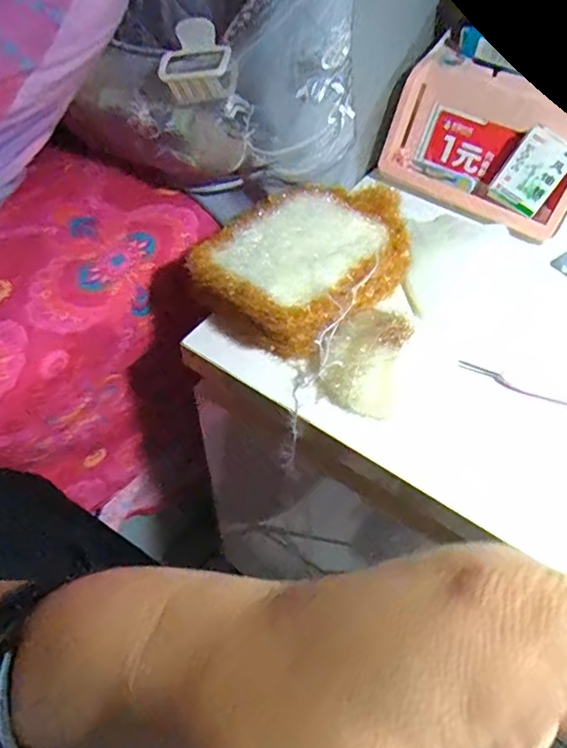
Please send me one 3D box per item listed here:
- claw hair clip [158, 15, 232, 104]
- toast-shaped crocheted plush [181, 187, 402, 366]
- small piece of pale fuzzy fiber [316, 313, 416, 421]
[{"bbox_3d":[-0.059,-0.213,0.390,0.045,0.044,0.027,5,52,3],"label":"claw hair clip"},{"bbox_3d":[0.015,-0.082,0.410,0.122,0.039,0.155,34,59,23],"label":"toast-shaped crocheted plush"},{"bbox_3d":[0.051,-0.008,0.358,0.052,0.048,0.049,19,54,13],"label":"small piece of pale fuzzy fiber"}]

